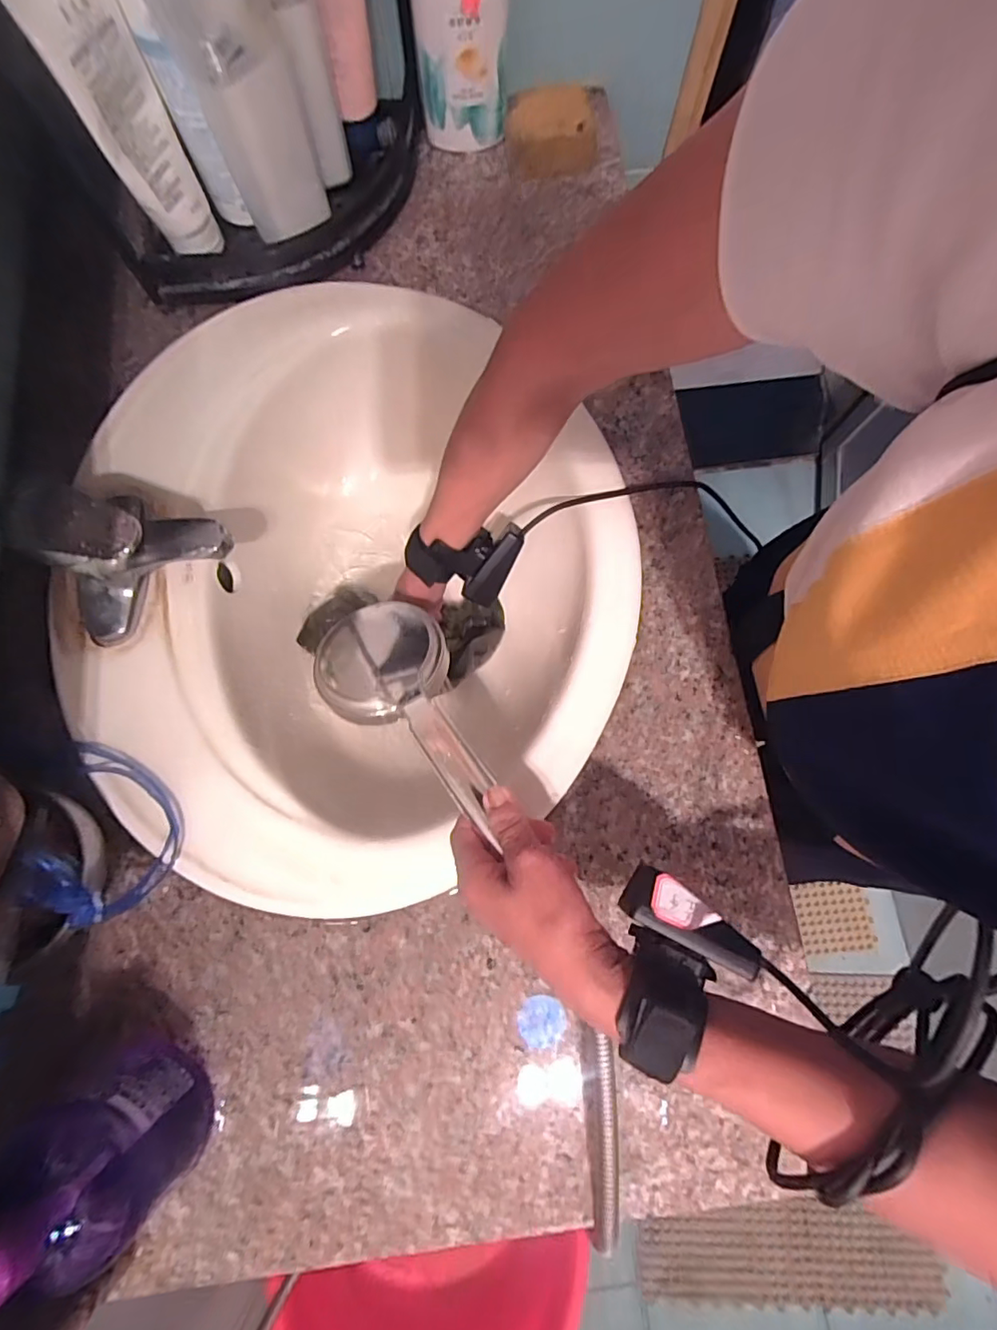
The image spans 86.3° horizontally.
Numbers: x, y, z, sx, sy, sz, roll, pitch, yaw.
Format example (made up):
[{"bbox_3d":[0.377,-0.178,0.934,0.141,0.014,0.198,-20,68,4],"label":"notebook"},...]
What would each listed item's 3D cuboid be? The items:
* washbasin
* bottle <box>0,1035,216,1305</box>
[{"bbox_3d":[-0.115,-0.070,0.501,0.447,0.148,0.520,-4,77,-1],"label":"washbasin"},{"bbox_3d":[-0.227,0.280,0.285,0.069,0.152,0.082,-43,81,-9],"label":"bottle"}]

